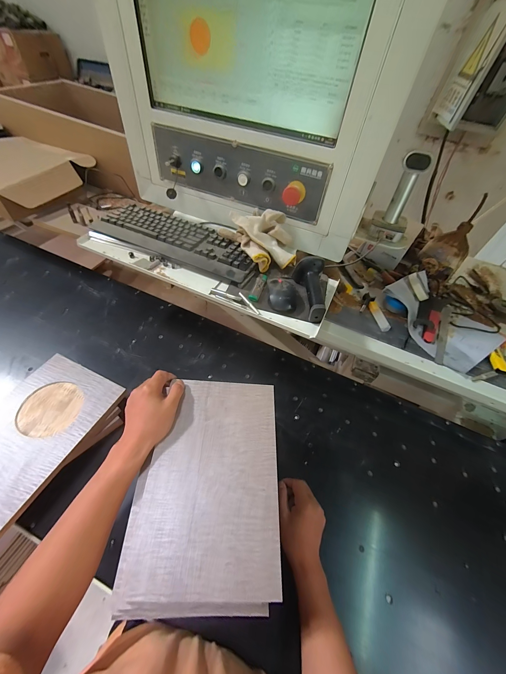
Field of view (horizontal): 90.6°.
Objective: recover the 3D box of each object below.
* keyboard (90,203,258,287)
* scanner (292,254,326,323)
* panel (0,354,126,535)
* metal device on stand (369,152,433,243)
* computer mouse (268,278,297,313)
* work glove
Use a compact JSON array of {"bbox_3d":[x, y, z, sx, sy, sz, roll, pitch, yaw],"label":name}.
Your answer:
[{"bbox_3d":[-0.188,-0.262,0.653,0.437,0.024,0.158,25,53,11],"label":"keyboard"},{"bbox_3d":[0.125,-0.111,0.541,0.076,0.071,0.150,12,51,2],"label":"scanner"},{"bbox_3d":[-0.448,0.186,0.485,0.230,0.022,0.317,24,52,15],"label":"panel"},{"bbox_3d":[0.329,-0.302,0.551,0.079,0.158,0.103,18,55,8],"label":"metal device on stand"},{"bbox_3d":[0.066,-0.099,0.554,0.067,0.035,0.092,2,52,-6],"label":"computer mouse"},{"bbox_3d":[0.021,-0.248,0.610,0.134,0.089,0.174,-23,58,-24],"label":"work glove"}]

